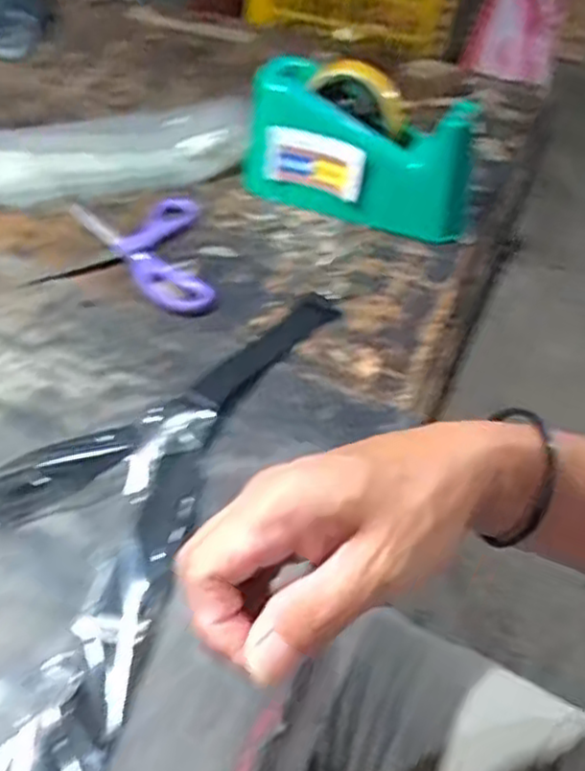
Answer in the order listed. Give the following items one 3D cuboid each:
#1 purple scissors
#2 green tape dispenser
[{"bbox_3d":[-0.120,-0.116,0.603,0.143,0.012,0.146,11,45,3],"label":"purple scissors"},{"bbox_3d":[0.058,-0.196,0.628,0.192,0.113,0.064,25,48,16],"label":"green tape dispenser"}]

